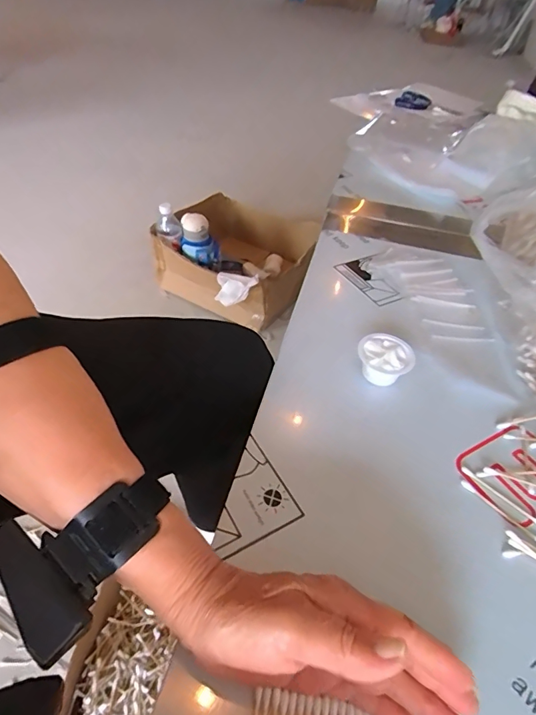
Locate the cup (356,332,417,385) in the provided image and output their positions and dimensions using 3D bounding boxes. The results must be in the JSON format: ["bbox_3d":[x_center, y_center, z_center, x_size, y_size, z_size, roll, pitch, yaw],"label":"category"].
[{"bbox_3d":[0.115,0.003,0.430,0.052,0.030,0.049,3,44,-3],"label":"cup"}]

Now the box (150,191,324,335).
[{"bbox_3d":[-0.101,-0.317,1.239,0.415,0.194,0.408,22,46,16],"label":"box"}]

